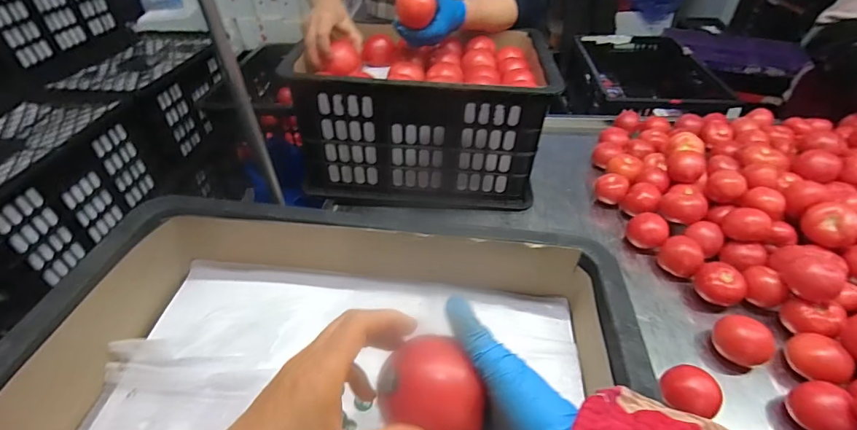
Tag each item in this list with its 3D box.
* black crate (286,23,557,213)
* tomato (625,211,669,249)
[{"bbox_3d":[-0.010,-0.213,0.871,0.443,0.277,0.291,1,41,3],"label":"black crate"},{"bbox_3d":[0.397,0.028,0.753,0.066,0.049,0.057,27,49,28],"label":"tomato"}]

